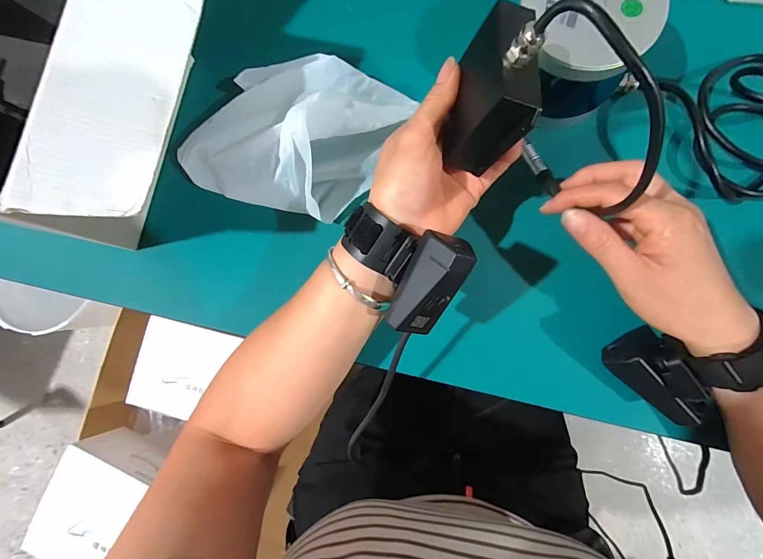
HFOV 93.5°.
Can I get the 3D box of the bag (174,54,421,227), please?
[{"bbox_3d":[-0.073,-0.125,0.316,0.144,0.060,0.162,35,87,8],"label":"bag"}]

